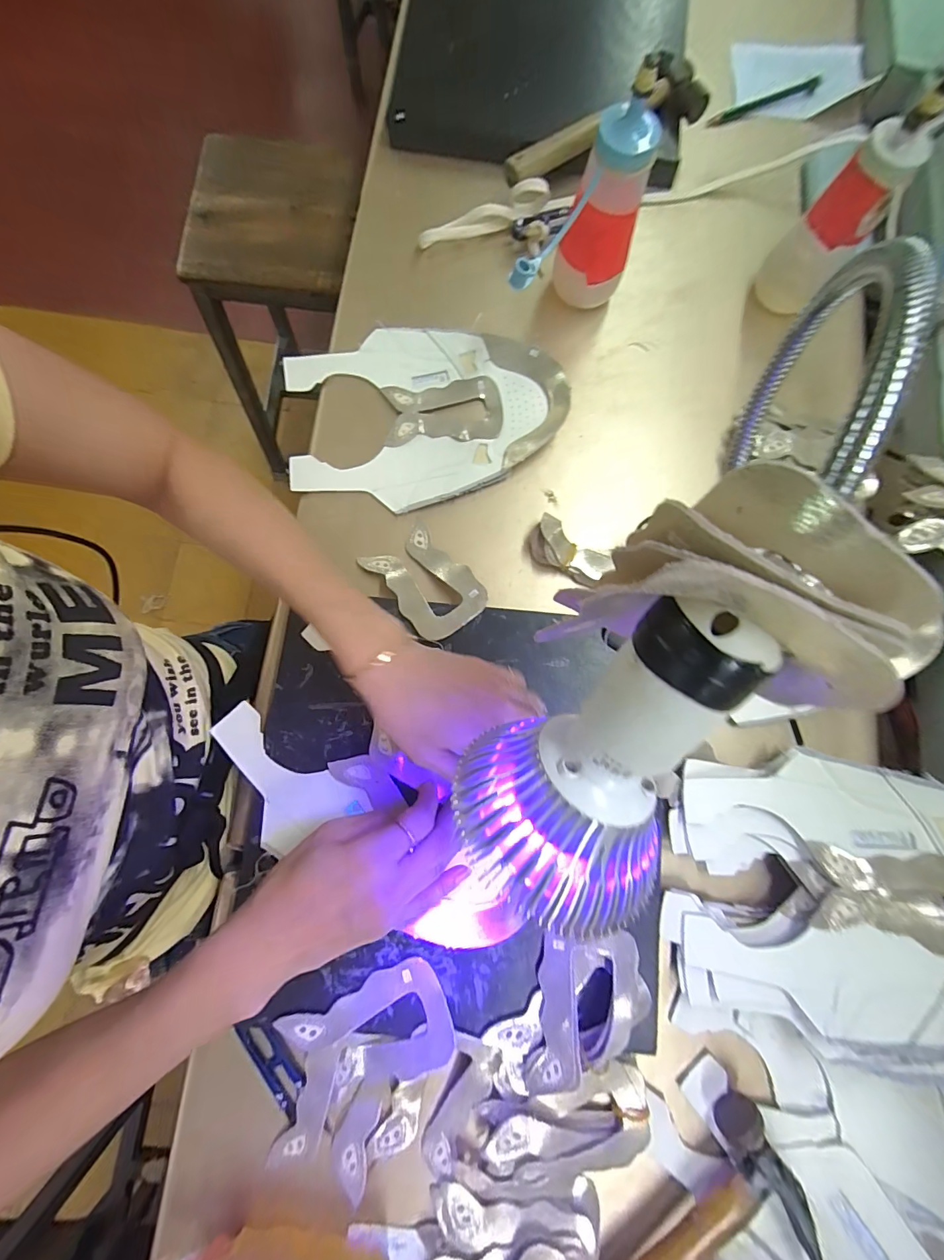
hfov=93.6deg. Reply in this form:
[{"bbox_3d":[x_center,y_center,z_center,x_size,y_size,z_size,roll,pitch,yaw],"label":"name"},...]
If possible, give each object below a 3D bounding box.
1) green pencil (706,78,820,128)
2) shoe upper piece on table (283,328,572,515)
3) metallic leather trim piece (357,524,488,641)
[{"bbox_3d":[0.323,-0.585,0.496,0.146,0.012,0.012,-22,80,-5],"label":"green pencil"},{"bbox_3d":[-0.041,-0.199,0.408,0.247,0.018,0.172,-3,79,-2],"label":"shoe upper piece on table"},{"bbox_3d":[-0.038,-0.041,0.371,0.064,0.029,0.101,-39,85,-8],"label":"metallic leather trim piece"}]

